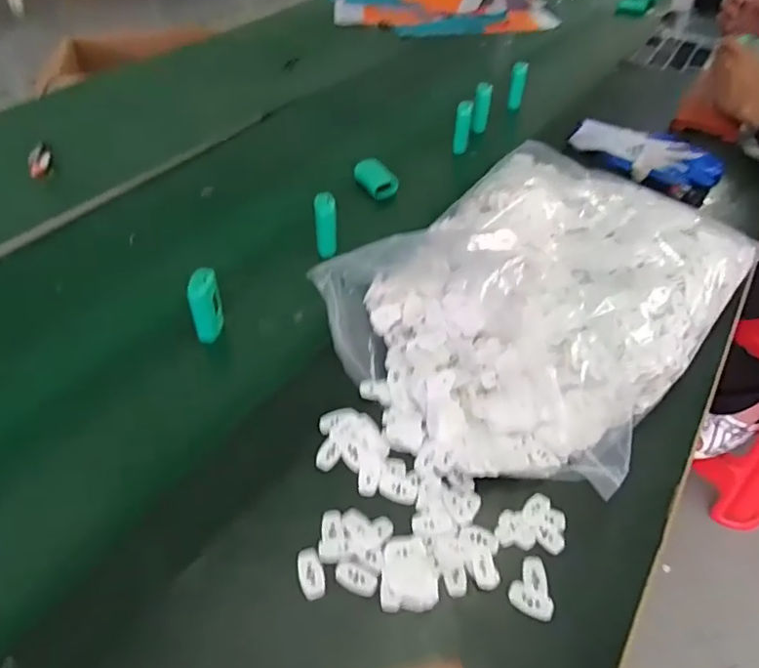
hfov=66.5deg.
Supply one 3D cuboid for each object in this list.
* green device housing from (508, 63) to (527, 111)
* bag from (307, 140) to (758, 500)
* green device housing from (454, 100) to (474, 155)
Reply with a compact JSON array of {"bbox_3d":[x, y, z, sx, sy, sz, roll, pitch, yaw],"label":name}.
[{"bbox_3d":[0.241,-0.434,1.015,0.026,0.079,0.018,12,46,9],"label":"green device housing"},{"bbox_3d":[0.170,-0.056,0.607,0.321,0.080,0.462,34,53,24],"label":"bag"},{"bbox_3d":[0.128,-0.318,0.892,0.024,0.075,0.026,8,45,6],"label":"green device housing"}]

